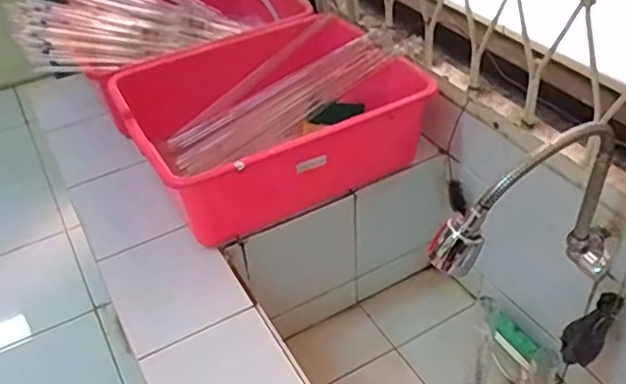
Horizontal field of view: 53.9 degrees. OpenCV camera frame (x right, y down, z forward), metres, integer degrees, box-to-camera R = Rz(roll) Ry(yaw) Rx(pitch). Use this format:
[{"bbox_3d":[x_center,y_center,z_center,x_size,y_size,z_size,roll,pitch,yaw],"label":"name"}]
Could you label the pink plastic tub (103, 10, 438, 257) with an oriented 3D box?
[{"bbox_3d":[-0.065,-0.134,1.060,0.453,0.154,0.393,-23,43,-21],"label":"pink plastic tub"}]

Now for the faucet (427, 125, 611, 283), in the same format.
[{"bbox_3d":[0.256,0.032,0.690,0.274,0.225,0.046,-20,42,-17],"label":"faucet"}]

